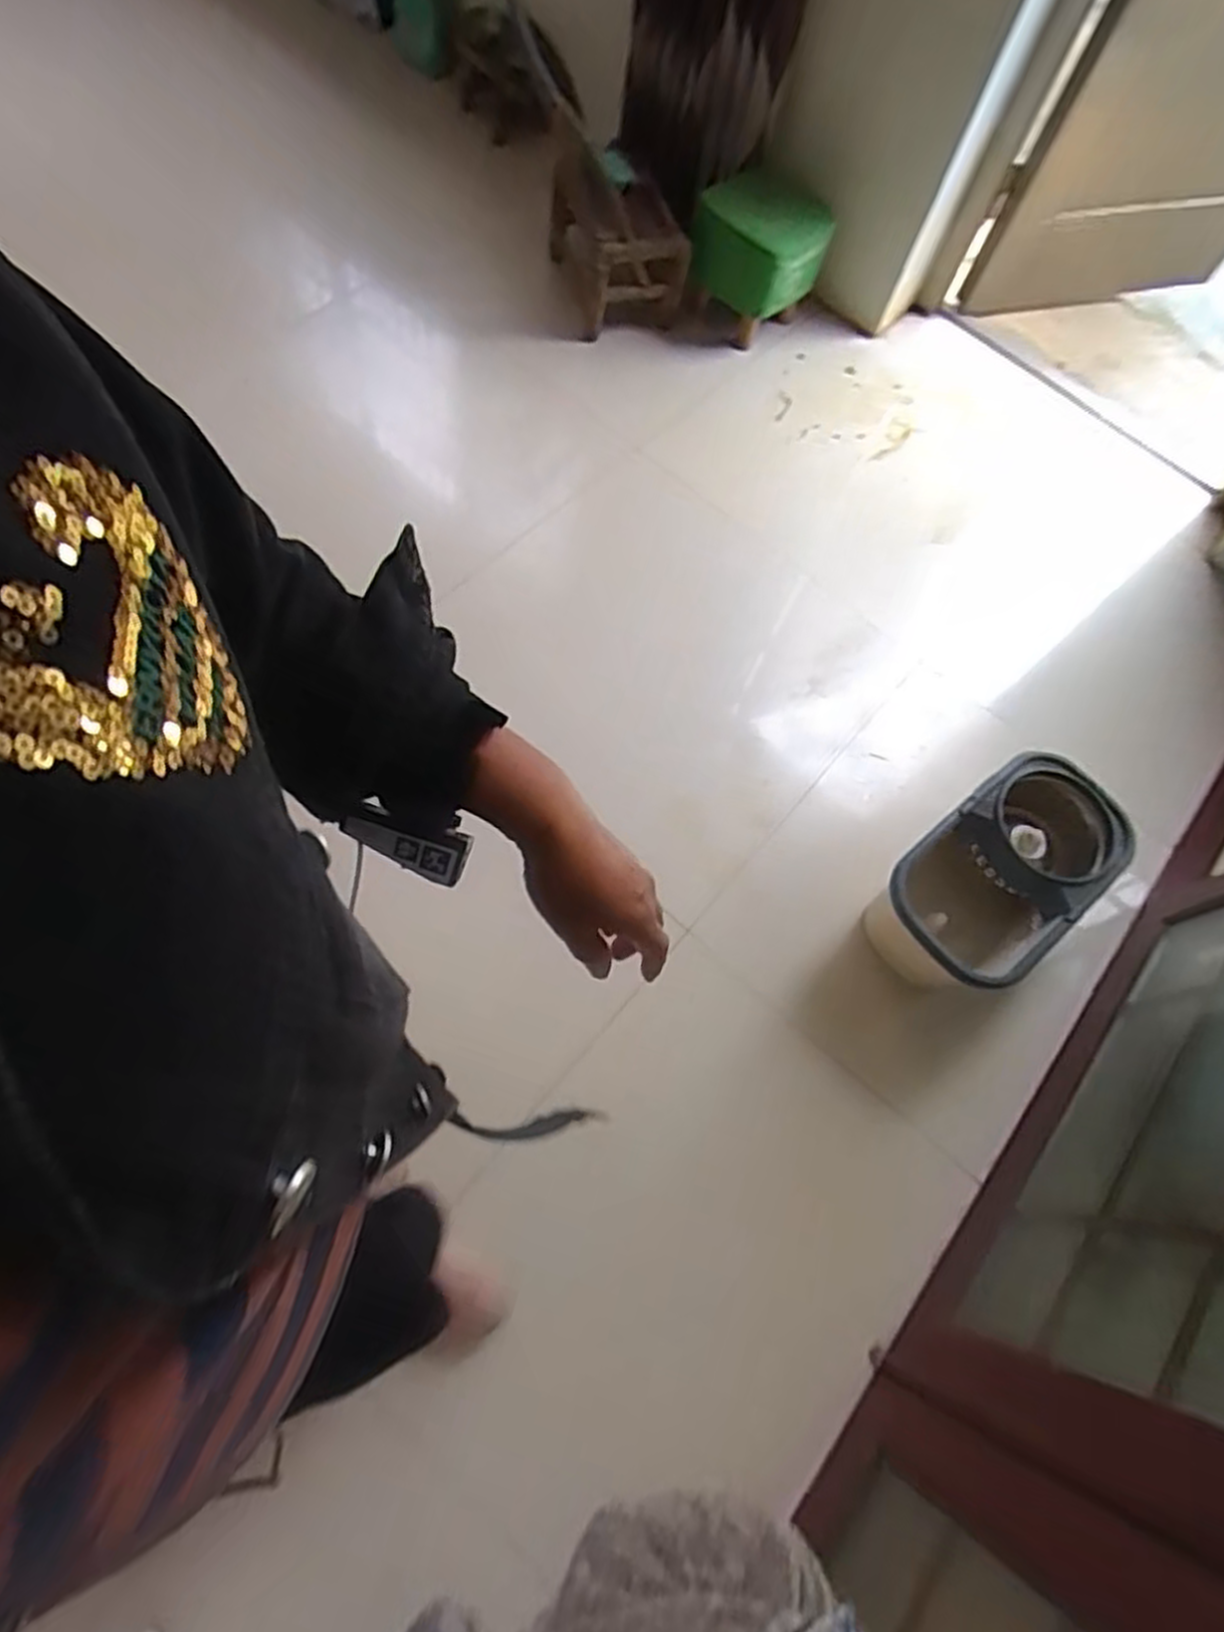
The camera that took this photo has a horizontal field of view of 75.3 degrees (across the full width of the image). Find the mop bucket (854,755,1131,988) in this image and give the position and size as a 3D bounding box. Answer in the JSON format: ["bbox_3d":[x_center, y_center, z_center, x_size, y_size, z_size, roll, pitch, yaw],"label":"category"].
[{"bbox_3d":[0.654,0.122,1.380,0.460,0.230,0.247,-36,71,-19],"label":"mop bucket"}]

